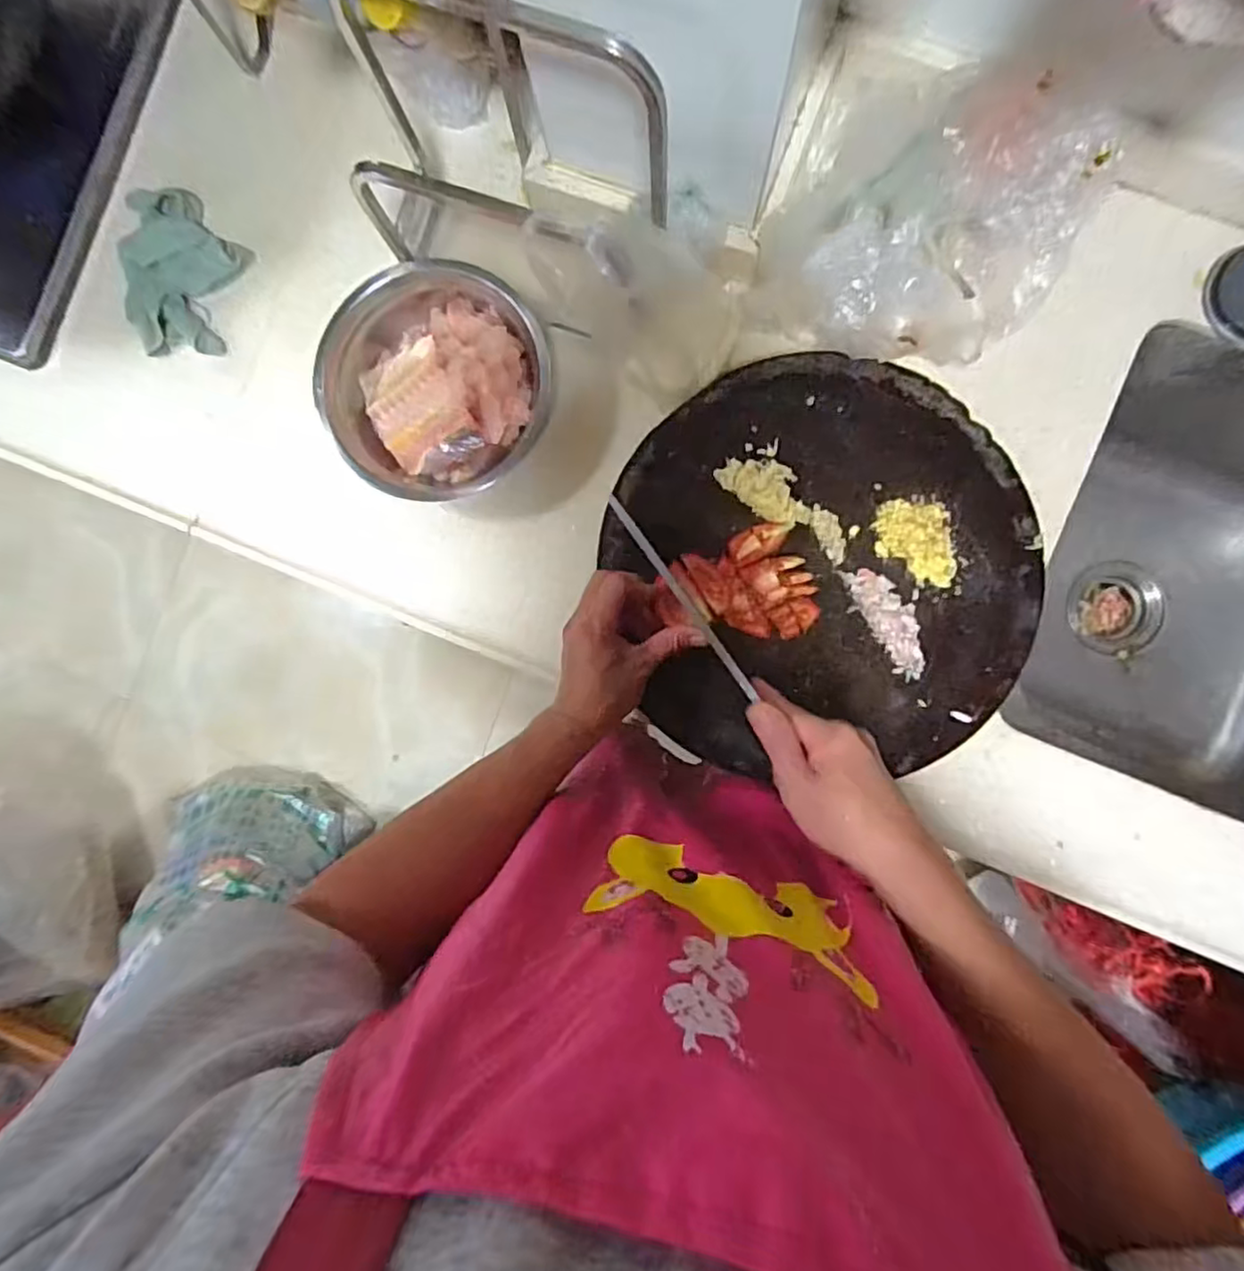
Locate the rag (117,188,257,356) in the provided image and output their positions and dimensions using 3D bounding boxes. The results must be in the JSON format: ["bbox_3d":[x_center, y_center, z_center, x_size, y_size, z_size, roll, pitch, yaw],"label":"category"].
[{"bbox_3d":[-0.422,-0.352,0.638,0.115,0.015,0.152,1,90,4],"label":"rag"}]

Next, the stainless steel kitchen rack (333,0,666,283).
[{"bbox_3d":[-0.082,-0.339,0.479,0.224,0.186,0.108,22,92,4],"label":"stainless steel kitchen rack"}]

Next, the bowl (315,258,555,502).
[{"bbox_3d":[-0.166,-0.224,0.597,0.197,0.067,0.184,0,90,4],"label":"bowl"}]

